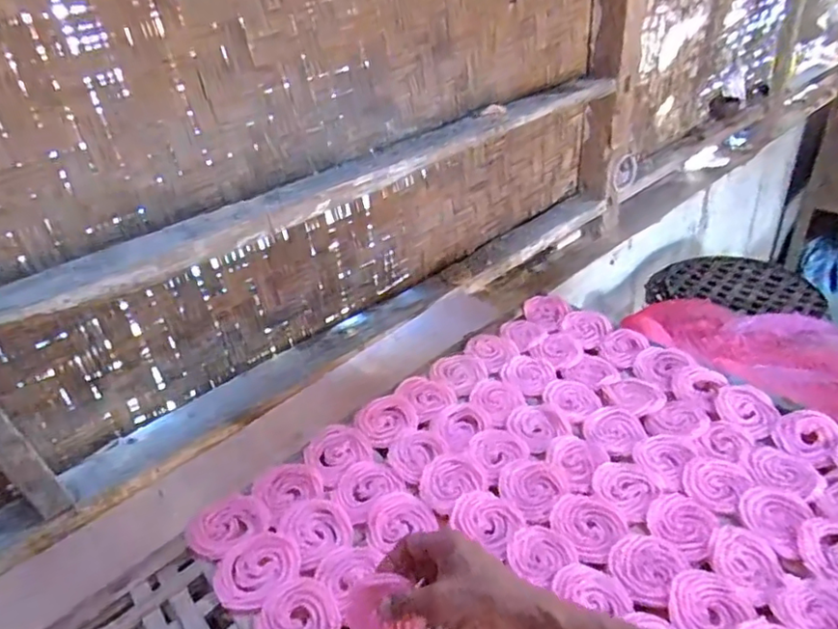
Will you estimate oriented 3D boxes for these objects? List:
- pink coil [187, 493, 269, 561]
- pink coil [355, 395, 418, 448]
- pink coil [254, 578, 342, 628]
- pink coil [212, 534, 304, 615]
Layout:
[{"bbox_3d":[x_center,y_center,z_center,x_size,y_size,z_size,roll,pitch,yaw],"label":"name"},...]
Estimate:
[{"bbox_3d":[-0.198,0.218,0.607,0.078,0.011,0.059,-23,38,-25],"label":"pink coil"},{"bbox_3d":[-0.038,0.128,0.724,0.073,0.011,0.066,-23,38,-26],"label":"pink coil"},{"bbox_3d":[-0.109,0.273,0.521,0.069,0.012,0.067,-3,34,2],"label":"pink coil"},{"bbox_3d":[-0.158,0.250,0.570,0.073,0.013,0.078,-3,34,2],"label":"pink coil"}]

